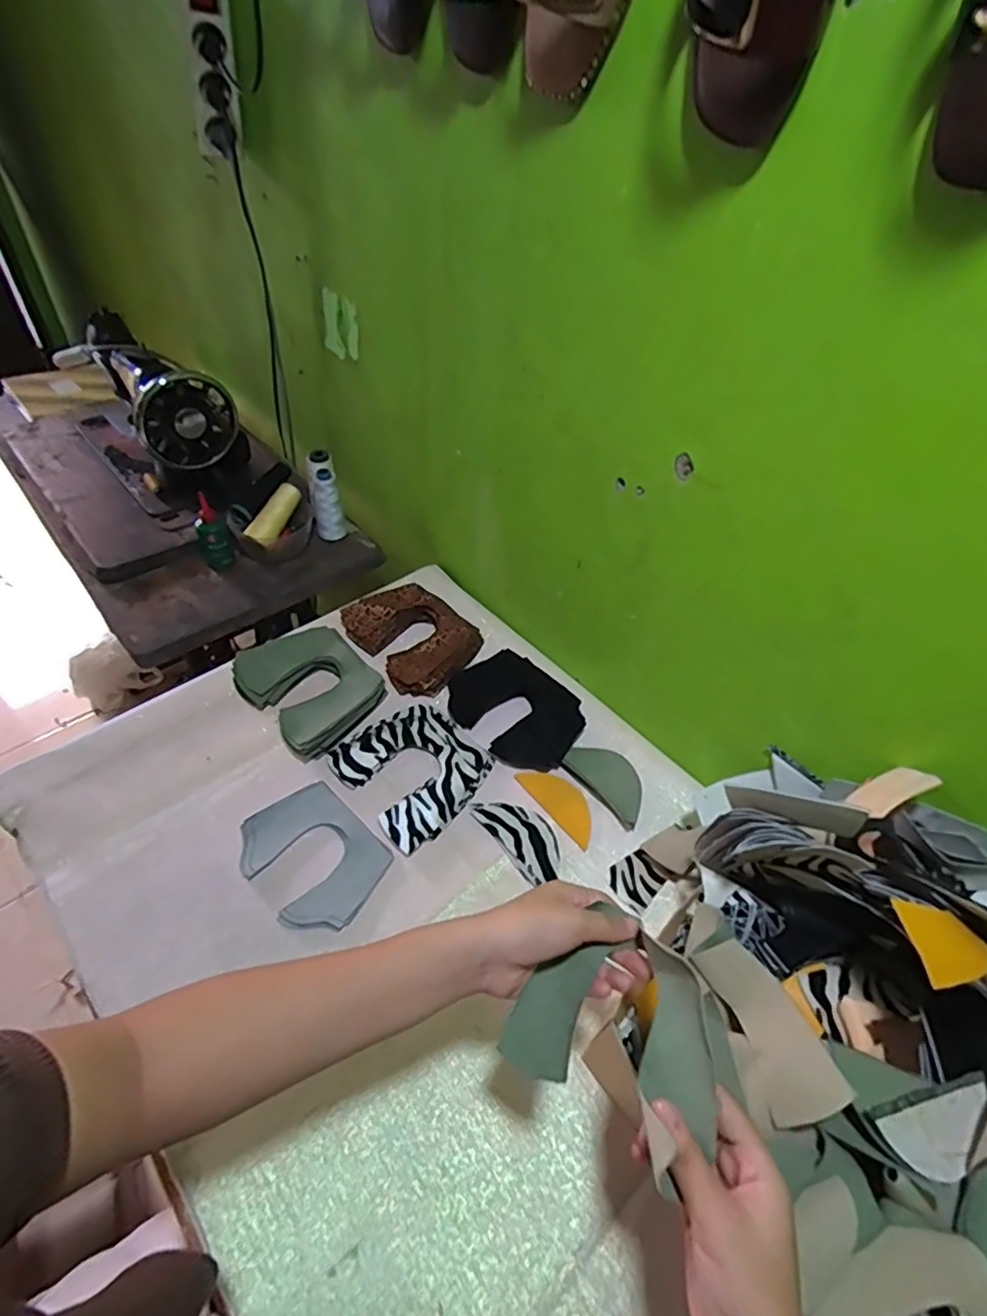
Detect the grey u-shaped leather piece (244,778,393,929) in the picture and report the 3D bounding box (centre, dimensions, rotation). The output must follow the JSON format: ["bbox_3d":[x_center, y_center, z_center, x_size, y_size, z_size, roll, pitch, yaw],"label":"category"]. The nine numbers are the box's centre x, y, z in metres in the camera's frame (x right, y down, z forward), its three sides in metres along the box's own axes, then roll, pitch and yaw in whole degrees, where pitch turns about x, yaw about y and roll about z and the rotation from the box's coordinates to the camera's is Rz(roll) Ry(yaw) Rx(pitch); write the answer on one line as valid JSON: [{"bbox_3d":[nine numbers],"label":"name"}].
[{"bbox_3d":[-0.187,0.201,0.628,0.155,0.008,0.114,36,54,25],"label":"grey u-shaped leather piece"}]

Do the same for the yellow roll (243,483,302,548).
[{"bbox_3d":[-0.334,-0.219,0.937,0.035,0.035,0.115,19,66,12],"label":"yellow roll"}]

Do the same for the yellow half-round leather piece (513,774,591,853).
[{"bbox_3d":[0.078,0.163,0.693,0.047,0.006,0.107,-30,56,-29],"label":"yellow half-round leather piece"}]

